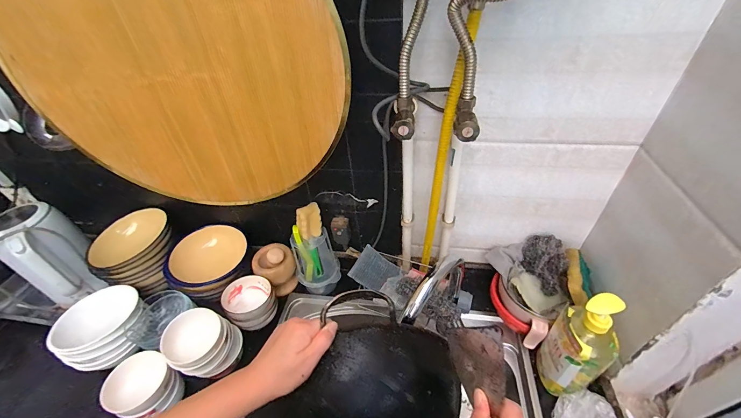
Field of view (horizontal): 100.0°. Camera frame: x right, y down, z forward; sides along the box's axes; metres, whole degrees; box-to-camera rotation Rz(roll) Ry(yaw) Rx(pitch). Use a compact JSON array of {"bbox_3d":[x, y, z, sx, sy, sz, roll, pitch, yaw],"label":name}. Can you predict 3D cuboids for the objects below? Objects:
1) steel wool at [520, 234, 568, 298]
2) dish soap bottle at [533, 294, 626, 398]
[{"bbox_3d":[0.393,0.118,0.686,0.048,0.088,0.124,1,60,-35],"label":"steel wool"},{"bbox_3d":[0.364,0.247,0.549,0.093,0.257,0.070,31,53,33],"label":"dish soap bottle"}]

